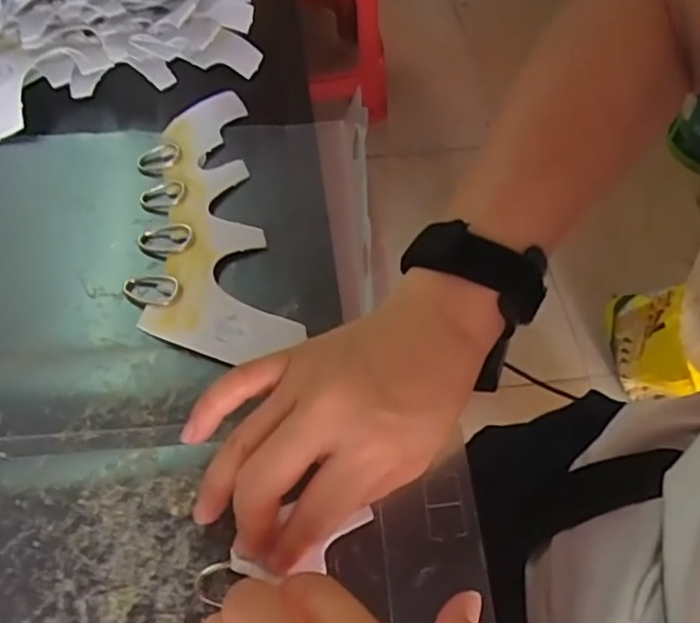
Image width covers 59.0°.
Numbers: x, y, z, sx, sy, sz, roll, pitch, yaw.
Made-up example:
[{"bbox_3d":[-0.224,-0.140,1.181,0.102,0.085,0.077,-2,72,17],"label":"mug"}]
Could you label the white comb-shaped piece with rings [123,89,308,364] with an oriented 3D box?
[{"bbox_3d":[-0.091,-0.054,0.366,0.083,0.011,0.187,-14,59,-9],"label":"white comb-shaped piece with rings"}]

